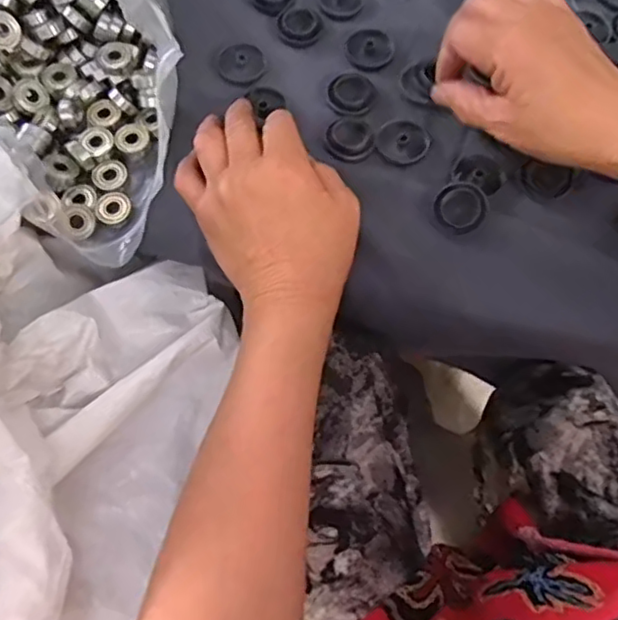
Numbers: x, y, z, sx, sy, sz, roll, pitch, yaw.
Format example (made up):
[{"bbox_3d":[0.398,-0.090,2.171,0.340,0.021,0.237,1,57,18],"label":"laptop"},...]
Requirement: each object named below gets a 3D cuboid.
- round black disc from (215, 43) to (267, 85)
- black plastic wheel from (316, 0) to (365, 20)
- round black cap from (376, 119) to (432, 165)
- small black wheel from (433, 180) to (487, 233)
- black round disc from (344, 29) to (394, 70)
[{"bbox_3d":[-0.047,-0.170,0.437,0.033,0.004,0.036,1,69,-1],"label":"round black disc"},{"bbox_3d":[0.023,-0.228,0.466,0.033,0.007,0.032,1,69,-1],"label":"black plastic wheel"},{"bbox_3d":[0.062,-0.112,0.419,0.032,0.004,0.032,-41,75,-16],"label":"round black cap"},{"bbox_3d":[0.093,-0.063,0.392,0.032,0.009,0.031,1,69,-1],"label":"small black wheel"},{"bbox_3d":[0.042,-0.182,0.447,0.032,0.006,0.037,-12,69,-6],"label":"black round disc"}]

